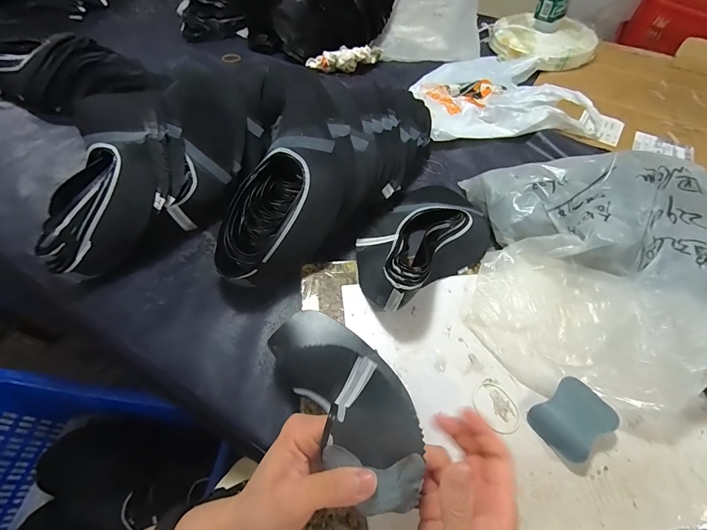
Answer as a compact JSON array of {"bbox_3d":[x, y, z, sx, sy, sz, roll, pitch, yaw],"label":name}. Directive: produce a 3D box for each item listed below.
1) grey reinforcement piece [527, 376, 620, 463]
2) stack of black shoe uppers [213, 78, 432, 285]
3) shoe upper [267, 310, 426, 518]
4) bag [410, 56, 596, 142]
[{"bbox_3d":[0.228,0.160,0.347,0.071,0.024,0.055,-33,63,-20],"label":"grey reinforcement piece"},{"bbox_3d":[-0.030,-0.140,0.479,0.134,0.149,0.411,40,70,23],"label":"stack of black shoe uppers"},{"bbox_3d":[-0.013,0.104,0.316,0.091,0.065,0.235,-27,24,-14],"label":"shoe upper"},{"bbox_3d":[0.300,-0.370,0.684,0.338,0.068,0.282,-3,57,-2],"label":"bag"}]

